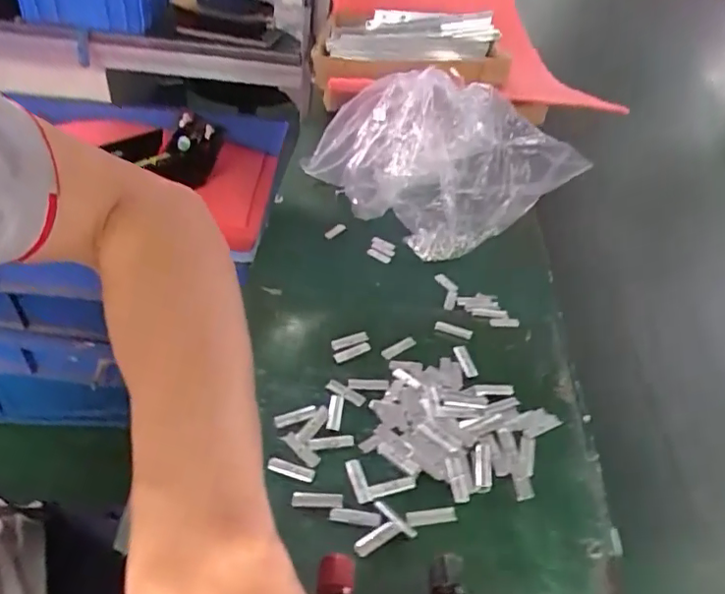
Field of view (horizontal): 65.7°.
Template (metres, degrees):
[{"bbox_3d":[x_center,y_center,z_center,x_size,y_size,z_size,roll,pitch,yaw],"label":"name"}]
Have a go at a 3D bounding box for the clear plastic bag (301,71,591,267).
[{"bbox_3d":[0.076,-0.138,0.561,0.249,0.175,0.122,9,43,1],"label":"clear plastic bag"}]

